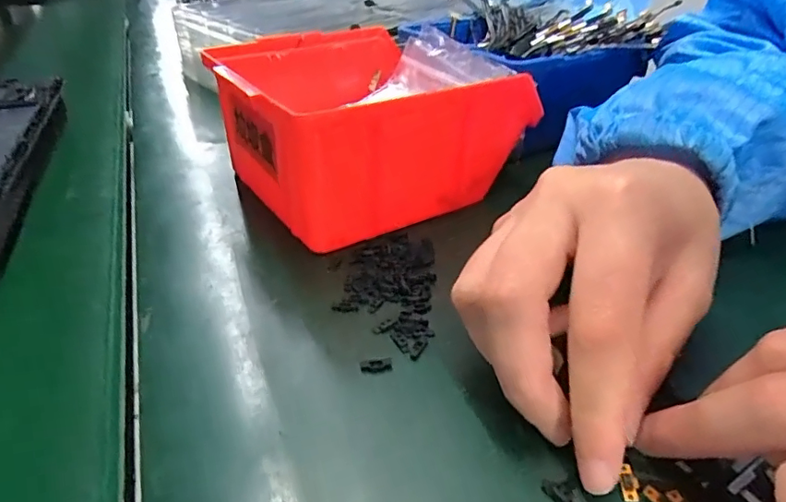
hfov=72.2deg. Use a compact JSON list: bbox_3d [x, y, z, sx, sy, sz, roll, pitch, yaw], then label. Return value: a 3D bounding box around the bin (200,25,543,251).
[{"bbox_3d":[-0.013,-0.070,0.286,0.128,0.064,0.126,-21,39,-27],"label":"bin"}]

